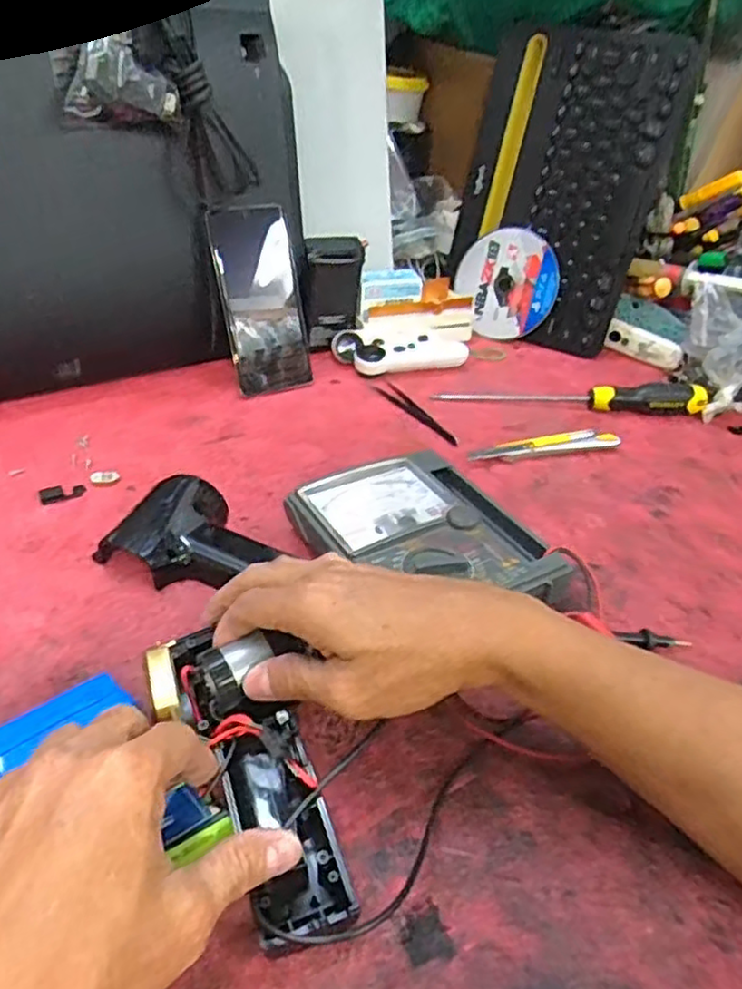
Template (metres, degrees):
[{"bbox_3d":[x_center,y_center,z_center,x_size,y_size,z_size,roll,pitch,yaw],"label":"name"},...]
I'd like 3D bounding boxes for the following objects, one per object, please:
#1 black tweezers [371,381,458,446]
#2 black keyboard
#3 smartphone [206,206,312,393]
[{"bbox_3d":[0.040,-0.074,0.616,0.021,0.005,0.120,-17,42,-27],"label":"black tweezers"},{"bbox_3d":[0.191,-0.311,0.712,0.191,0.281,0.030,25,25,26],"label":"black keyboard"},{"bbox_3d":[-0.096,-0.172,0.620,0.075,0.159,0.015,-18,17,-28],"label":"smartphone"}]

